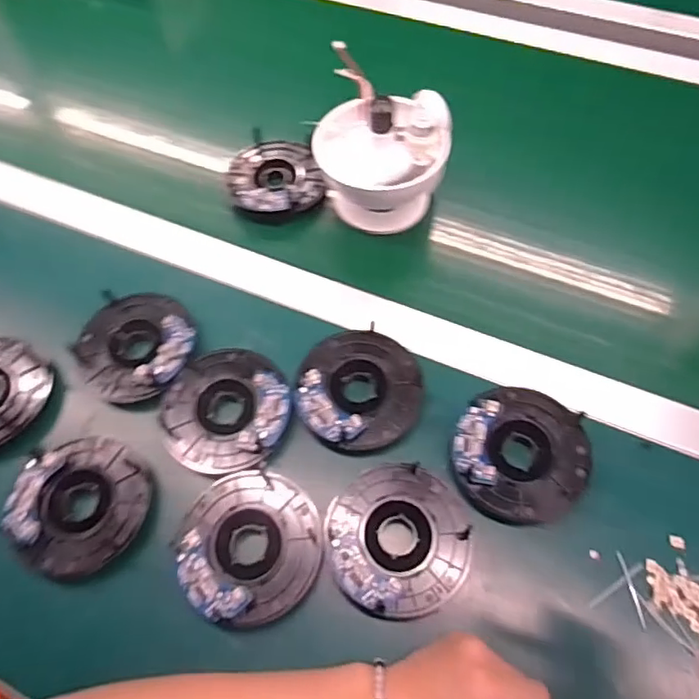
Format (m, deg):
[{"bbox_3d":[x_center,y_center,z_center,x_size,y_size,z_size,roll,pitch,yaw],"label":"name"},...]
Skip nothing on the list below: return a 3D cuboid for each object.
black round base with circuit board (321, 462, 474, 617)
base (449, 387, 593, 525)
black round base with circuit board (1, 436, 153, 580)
[{"bbox_3d":[0.034,0.133,0.396,0.098,0.014,0.100,-1,62,1],"label":"black round base with circuit board"},{"bbox_3d":[0.129,0.076,0.418,0.101,0.014,0.097,-1,62,1],"label":"base"},{"bbox_3d":[-0.199,0.112,0.413,0.098,0.013,0.095,-1,62,1],"label":"black round base with circuit board"}]

